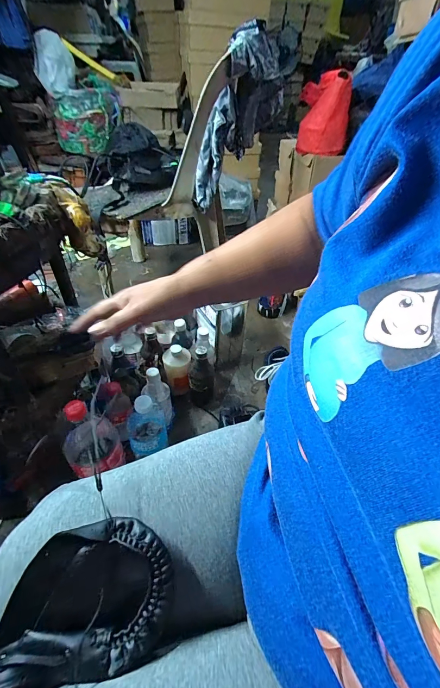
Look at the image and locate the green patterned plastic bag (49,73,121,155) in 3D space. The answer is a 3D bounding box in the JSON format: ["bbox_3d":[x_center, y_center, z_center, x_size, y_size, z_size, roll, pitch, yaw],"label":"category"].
[{"bbox_3d":[-0.634,-1.089,1.546,0.295,0.280,0.160,-12,44,-15],"label":"green patterned plastic bag"}]

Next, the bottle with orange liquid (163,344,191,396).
[{"bbox_3d":[-0.115,0.070,0.872,0.069,0.136,0.072,-5,43,-8],"label":"bottle with orange liquid"}]

